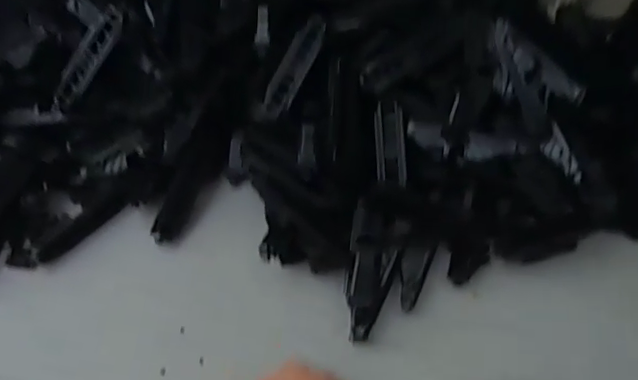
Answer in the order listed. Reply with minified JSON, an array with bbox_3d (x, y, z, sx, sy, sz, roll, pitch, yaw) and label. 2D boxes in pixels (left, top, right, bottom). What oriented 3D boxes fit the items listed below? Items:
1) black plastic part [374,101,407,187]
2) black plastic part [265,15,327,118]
[{"bbox_3d":[0.049,-0.032,0.396,0.020,0.004,0.056,-3,84,-7],"label":"black plastic part"},{"bbox_3d":[-0.016,-0.084,0.390,0.019,0.004,0.073,27,88,11],"label":"black plastic part"}]

